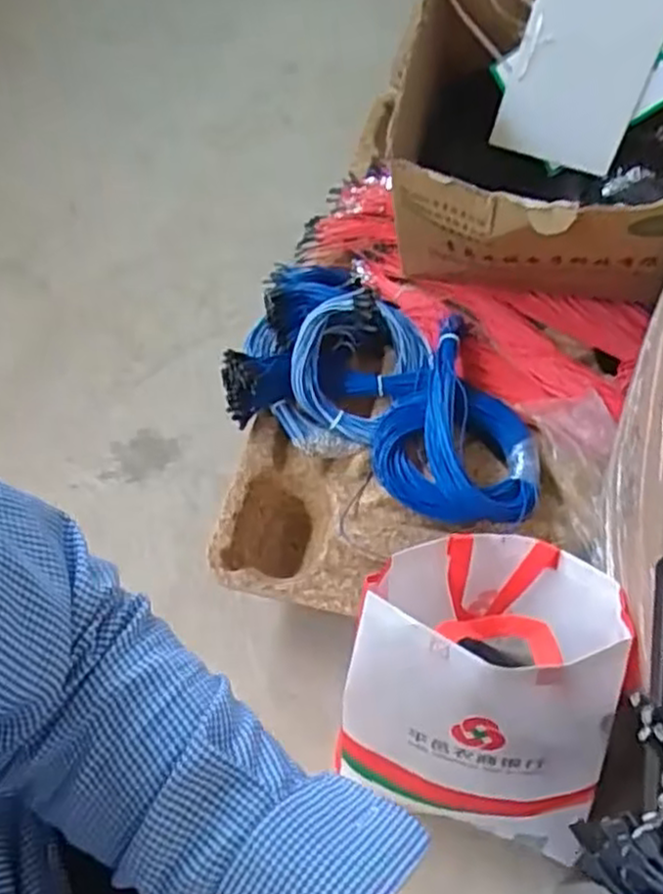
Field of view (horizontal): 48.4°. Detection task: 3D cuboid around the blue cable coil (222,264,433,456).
[{"bbox_3d":[-0.002,-0.145,1.095,0.265,0.087,0.278,-1,59,1],"label":"blue cable coil"}]

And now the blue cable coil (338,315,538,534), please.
[{"bbox_3d":[0.162,-0.020,1.046,0.217,0.068,0.313,-21,61,-11],"label":"blue cable coil"}]

